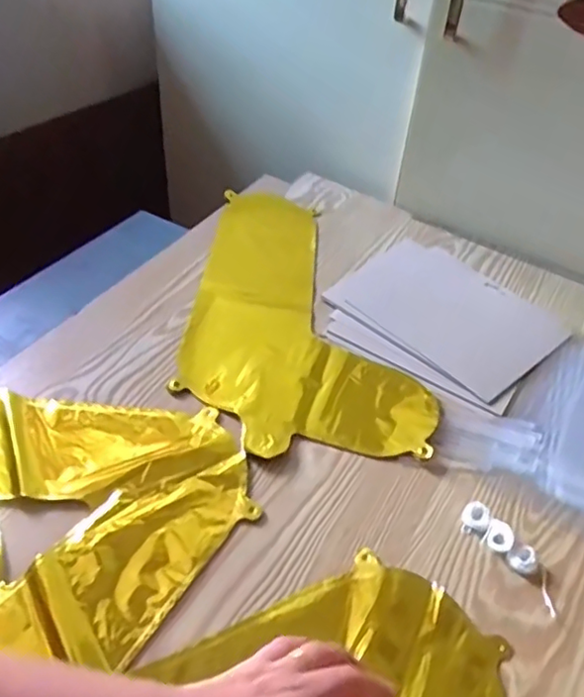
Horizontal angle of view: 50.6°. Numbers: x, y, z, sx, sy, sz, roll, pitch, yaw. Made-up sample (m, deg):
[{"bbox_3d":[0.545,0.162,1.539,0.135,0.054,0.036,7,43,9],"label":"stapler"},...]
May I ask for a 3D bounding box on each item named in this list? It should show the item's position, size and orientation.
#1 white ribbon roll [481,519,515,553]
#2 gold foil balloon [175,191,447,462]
[{"bbox_3d":[0.160,0.144,0.474,0.022,0.010,0.022,3,43,-3],"label":"white ribbon roll"},{"bbox_3d":[0.008,-0.053,0.676,0.231,0.008,0.408,2,43,-3],"label":"gold foil balloon"}]

